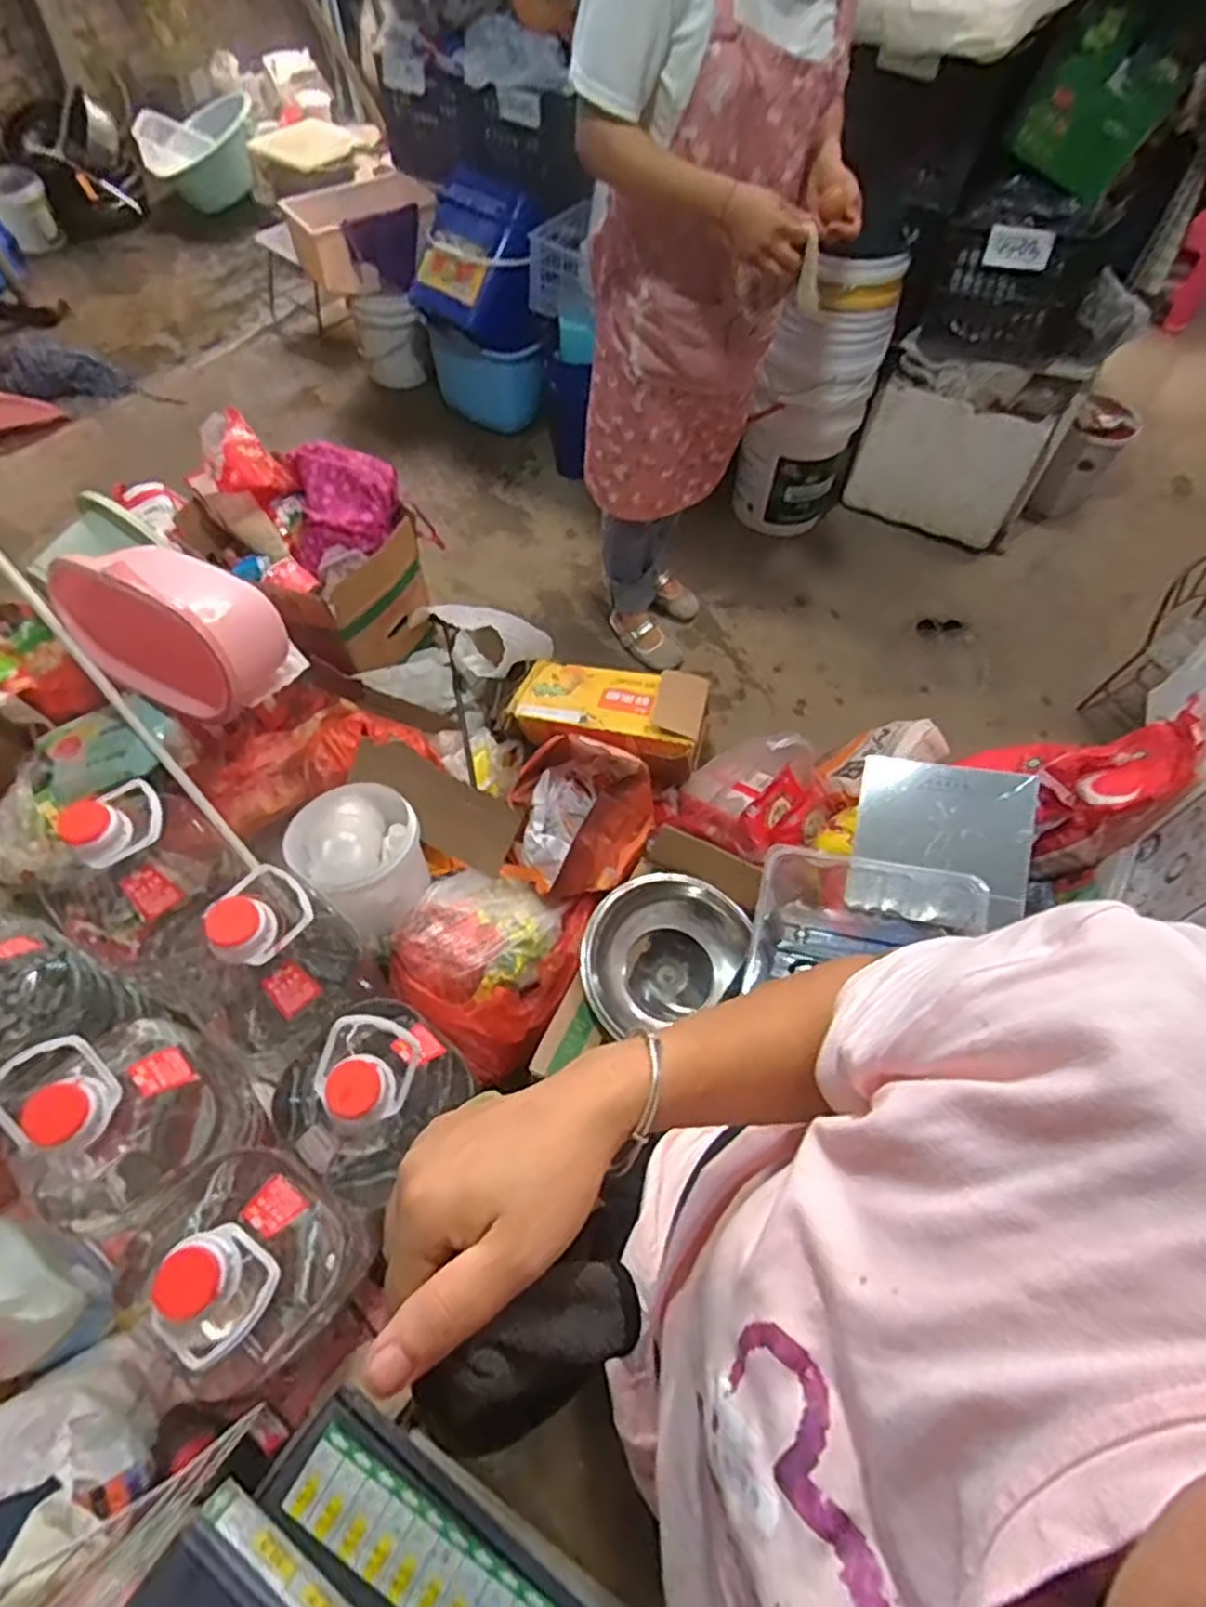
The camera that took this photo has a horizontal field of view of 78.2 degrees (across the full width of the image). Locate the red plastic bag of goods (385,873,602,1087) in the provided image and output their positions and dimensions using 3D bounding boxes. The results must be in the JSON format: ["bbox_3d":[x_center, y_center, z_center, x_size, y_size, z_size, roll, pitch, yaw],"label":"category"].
[{"bbox_3d":[-0.206,0.282,1.327,0.304,0.193,0.323,20,60,8],"label":"red plastic bag of goods"}]

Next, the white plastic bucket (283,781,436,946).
[{"bbox_3d":[-0.442,0.093,1.375,0.227,0.171,0.210,2,59,-3],"label":"white plastic bucket"}]

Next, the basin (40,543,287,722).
[{"bbox_3d":[-0.785,-0.330,1.359,0.398,0.250,0.228,21,60,9],"label":"basin"}]

